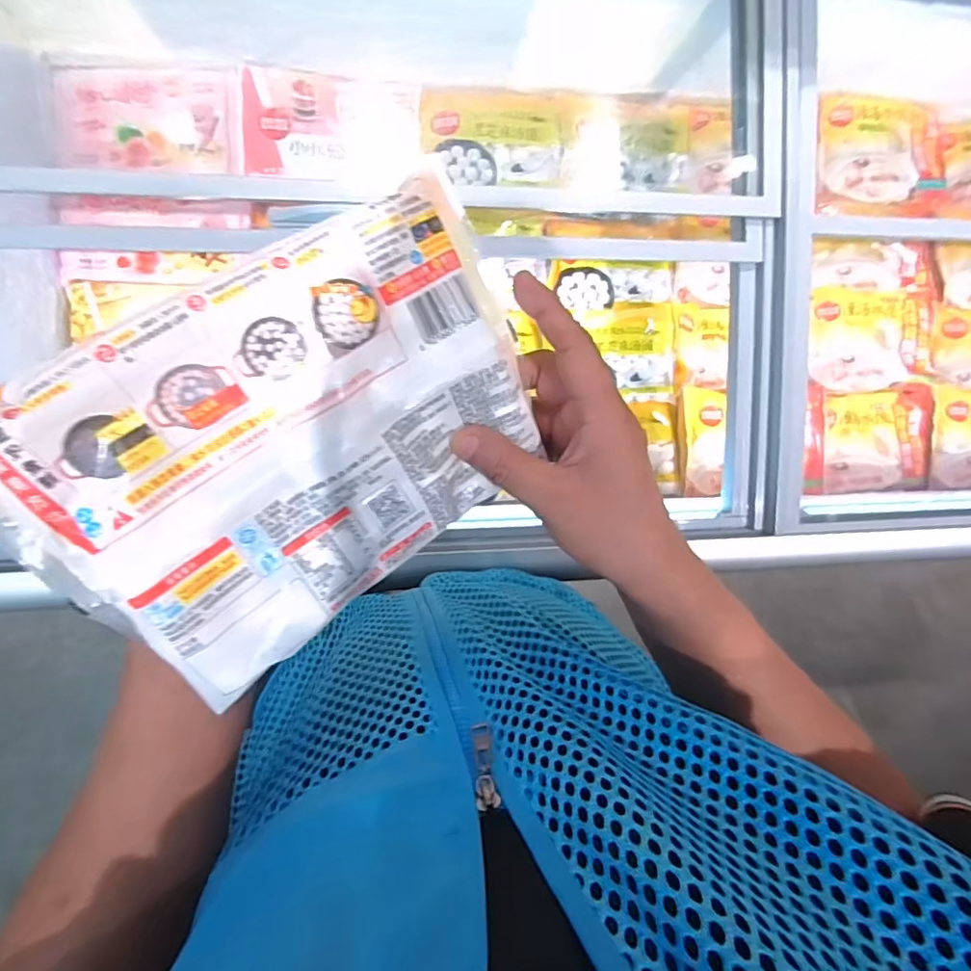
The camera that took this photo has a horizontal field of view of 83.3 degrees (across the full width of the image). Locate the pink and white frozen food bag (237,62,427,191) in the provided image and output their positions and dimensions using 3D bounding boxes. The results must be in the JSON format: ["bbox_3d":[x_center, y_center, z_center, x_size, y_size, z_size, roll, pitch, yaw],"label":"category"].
[{"bbox_3d":[-0.228,-0.536,0.814,0.254,0.023,0.150,0,90,-8],"label":"pink and white frozen food bag"}]

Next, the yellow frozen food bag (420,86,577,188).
[{"bbox_3d":[0.024,-0.537,0.833,0.235,0.034,0.136,-4,90,-8],"label":"yellow frozen food bag"}]

